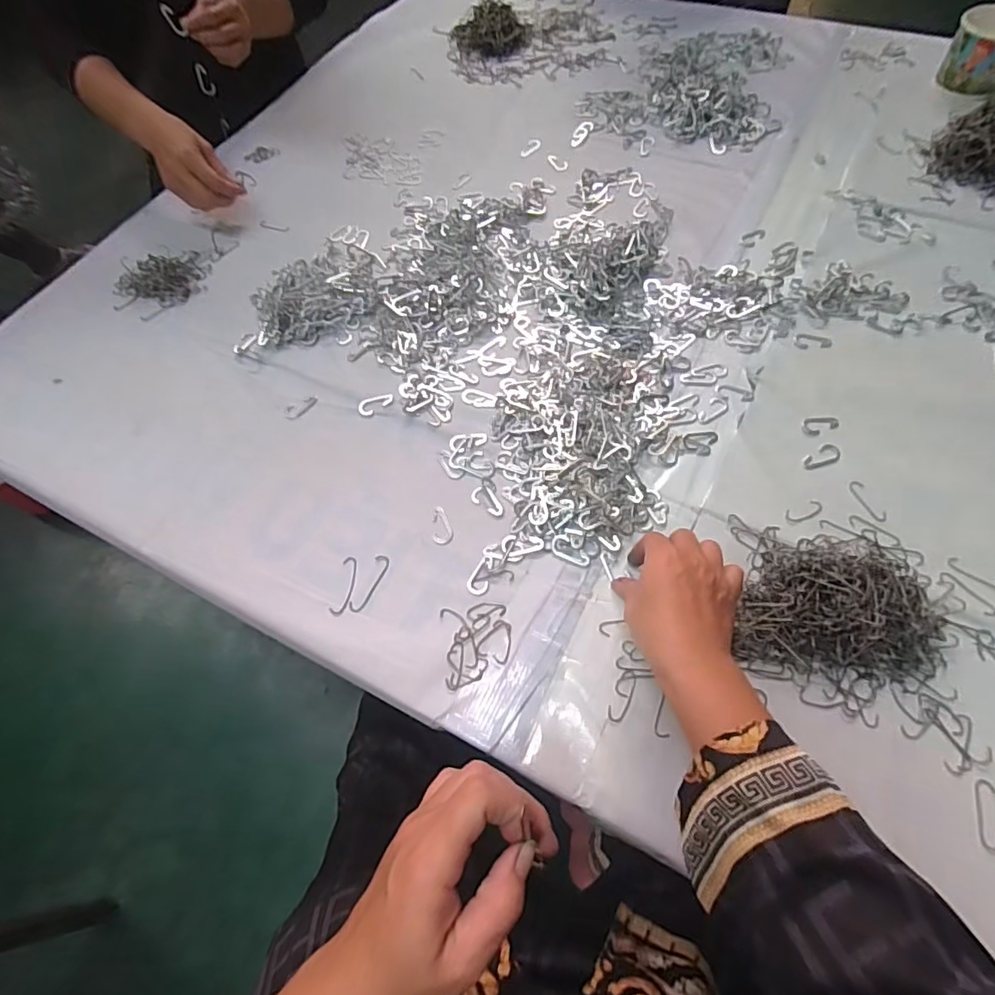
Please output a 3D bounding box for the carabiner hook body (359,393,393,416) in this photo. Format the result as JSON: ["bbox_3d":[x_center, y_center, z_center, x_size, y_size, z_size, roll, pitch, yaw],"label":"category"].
[{"bbox_3d":[-0.125,-0.097,0.556,0.036,0.007,0.017,-27,63,-11],"label":"carabiner hook body"}]

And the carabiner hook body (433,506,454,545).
[{"bbox_3d":[-0.049,0.024,0.485,0.018,0.004,0.038,-5,61,1],"label":"carabiner hook body"}]

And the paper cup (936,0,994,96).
[{"bbox_3d":[0.669,-0.611,0.743,0.087,0.085,0.083,-2,61,3],"label":"paper cup"}]

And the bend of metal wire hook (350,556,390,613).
[{"bbox_3d":[-0.109,0.073,0.463,0.013,0.004,0.054,19,64,14],"label":"bend of metal wire hook"}]

